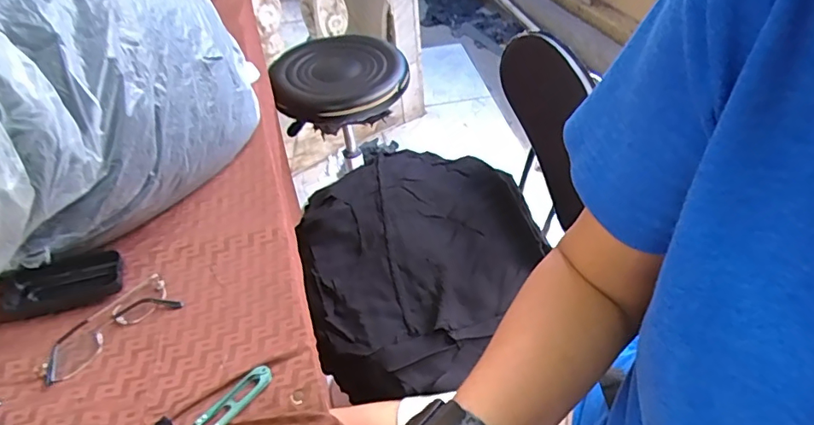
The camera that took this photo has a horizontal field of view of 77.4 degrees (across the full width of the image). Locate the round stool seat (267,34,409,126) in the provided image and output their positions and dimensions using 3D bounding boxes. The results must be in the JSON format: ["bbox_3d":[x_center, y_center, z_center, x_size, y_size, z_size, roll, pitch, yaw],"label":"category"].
[{"bbox_3d":[-0.157,-0.312,1.142,0.284,0.059,0.306,-1,43,1],"label":"round stool seat"}]

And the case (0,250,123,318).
[{"bbox_3d":[-0.352,0.075,0.519,0.112,0.023,0.057,-21,47,-15],"label":"case"}]

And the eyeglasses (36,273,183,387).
[{"bbox_3d":[-0.287,0.108,0.488,0.045,0.021,0.126,29,55,29],"label":"eyeglasses"}]

